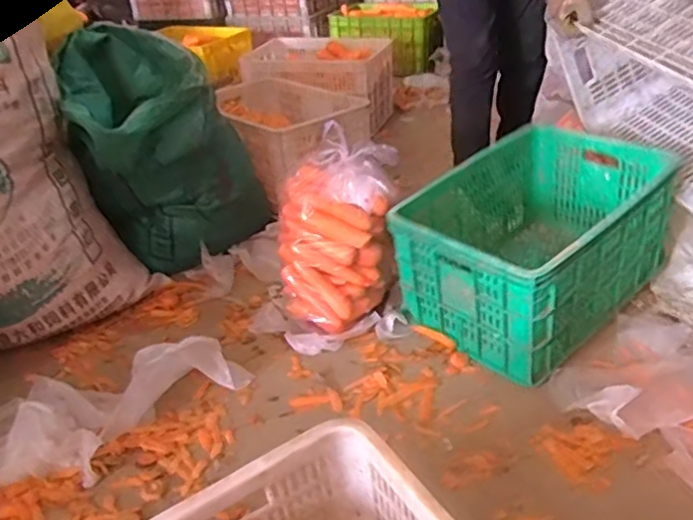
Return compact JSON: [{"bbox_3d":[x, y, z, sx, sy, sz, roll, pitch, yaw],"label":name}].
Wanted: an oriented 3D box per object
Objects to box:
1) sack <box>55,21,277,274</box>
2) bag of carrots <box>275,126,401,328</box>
[{"bbox_3d":[-0.420,-0.256,1.453,0.392,0.517,0.310,-15,33,-15],"label":"sack"},{"bbox_3d":[-0.016,-0.045,1.268,0.245,0.332,0.213,-4,31,2],"label":"bag of carrots"}]

